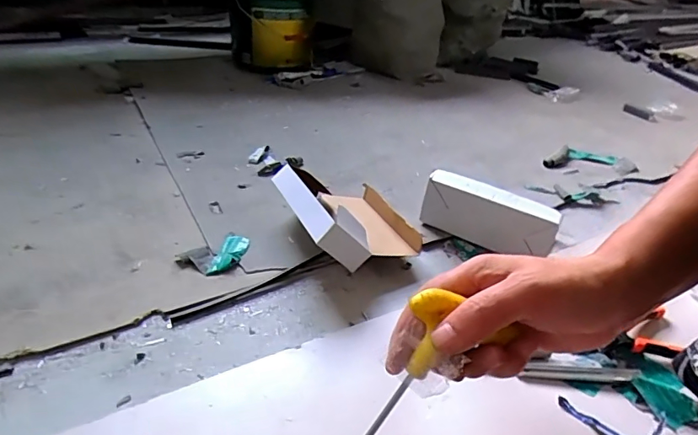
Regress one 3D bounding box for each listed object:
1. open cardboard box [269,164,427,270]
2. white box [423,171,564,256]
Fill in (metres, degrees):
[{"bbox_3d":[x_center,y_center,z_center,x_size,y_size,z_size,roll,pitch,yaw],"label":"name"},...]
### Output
[{"bbox_3d":[0.002,-0.013,0.797,0.180,0.101,0.218,-8,35,-20],"label":"open cardboard box"},{"bbox_3d":[0.235,0.000,0.810,0.215,0.106,0.038,20,35,22],"label":"white box"}]

